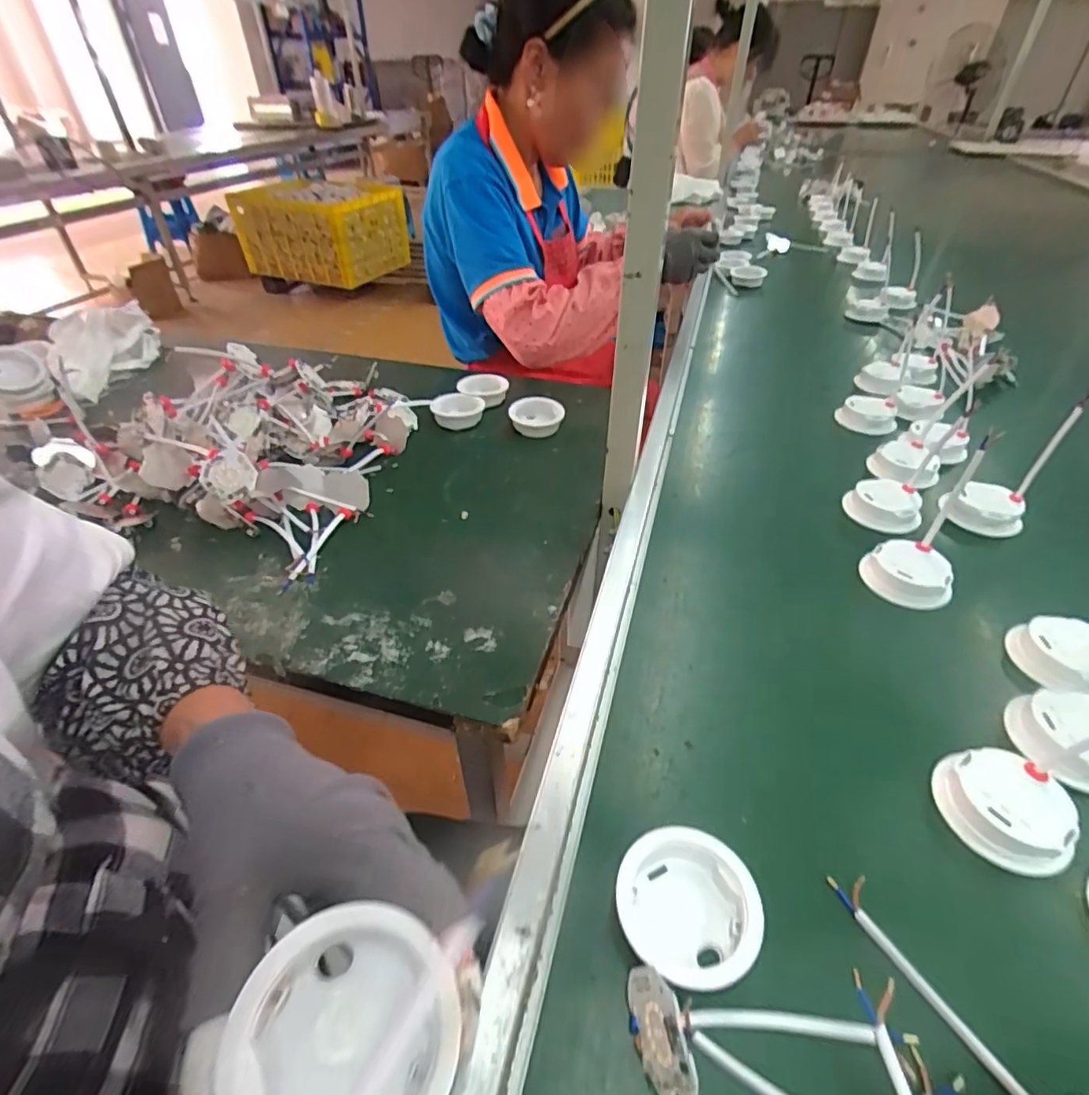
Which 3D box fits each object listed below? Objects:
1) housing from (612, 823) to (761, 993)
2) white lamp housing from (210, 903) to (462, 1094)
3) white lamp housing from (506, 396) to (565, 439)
[{"bbox_3d":[0.076,0.190,0.298,0.068,0.023,0.071,2,40,-1],"label":"housing"},{"bbox_3d":[-0.063,0.165,0.185,0.067,0.037,0.066,-3,38,-1],"label":"white lamp housing"},{"bbox_3d":[-0.010,-0.174,0.761,0.074,0.034,0.063,0,38,1],"label":"white lamp housing"}]

